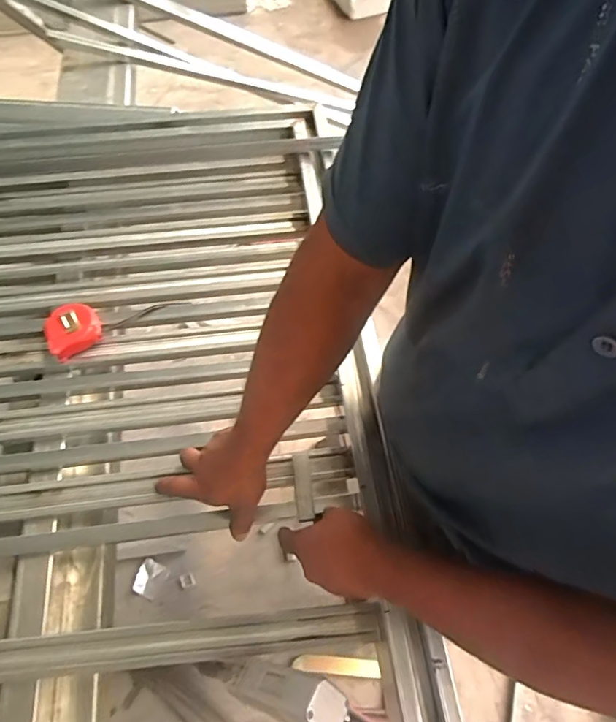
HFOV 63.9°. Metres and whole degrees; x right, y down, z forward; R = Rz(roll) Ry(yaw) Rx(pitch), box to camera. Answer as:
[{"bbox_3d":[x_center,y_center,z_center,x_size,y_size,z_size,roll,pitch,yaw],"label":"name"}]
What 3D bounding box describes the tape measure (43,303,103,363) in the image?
[{"bbox_3d":[-0.326,-0.043,0.687,0.073,0.045,0.063,-37,68,-18],"label":"tape measure"}]

